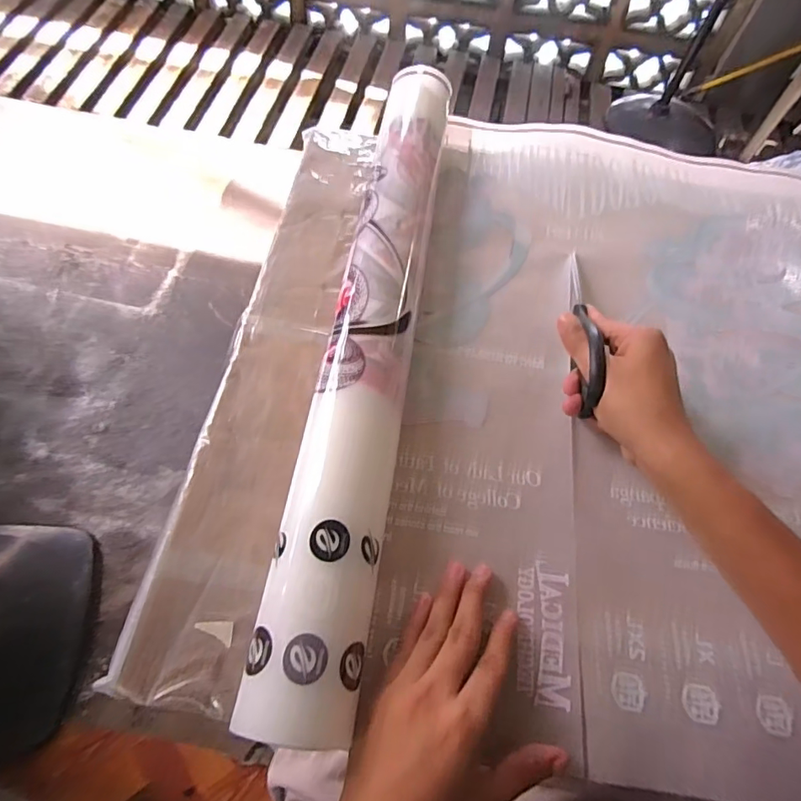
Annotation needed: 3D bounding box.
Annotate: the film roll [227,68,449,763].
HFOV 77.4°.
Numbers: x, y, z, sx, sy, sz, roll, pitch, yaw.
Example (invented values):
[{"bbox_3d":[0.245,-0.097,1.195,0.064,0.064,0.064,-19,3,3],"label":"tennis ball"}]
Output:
[{"bbox_3d":[-0.019,-0.071,0.411,0.066,0.051,0.587,9,62,1],"label":"film roll"}]

